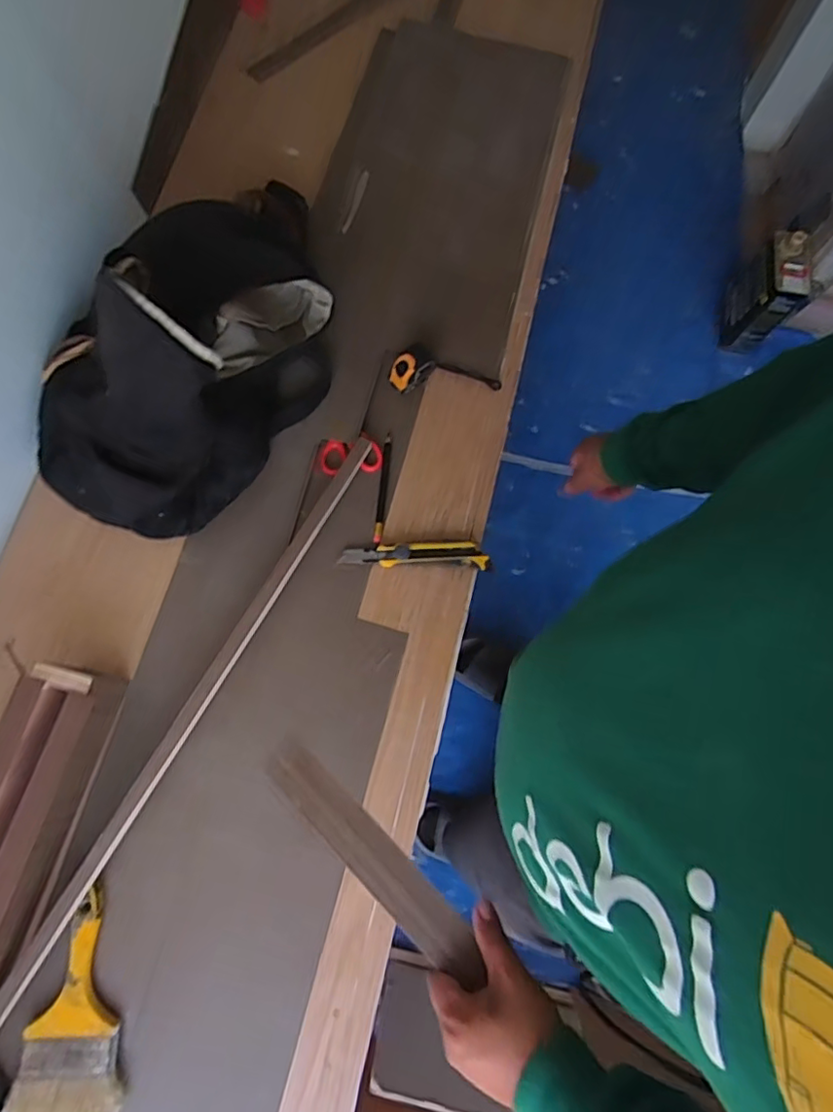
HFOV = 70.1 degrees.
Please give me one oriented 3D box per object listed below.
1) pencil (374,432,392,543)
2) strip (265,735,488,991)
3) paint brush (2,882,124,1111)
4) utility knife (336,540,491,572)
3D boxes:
[{"bbox_3d":[-0.046,-0.092,0.808,0.012,0.009,0.153,5,76,0],"label":"pencil"},{"bbox_3d":[-0.033,0.241,0.476,0.227,0.011,0.042,47,63,2],"label":"strip"},{"bbox_3d":[-0.373,0.483,0.633,0.104,0.017,0.211,-6,76,-3],"label":"paint brush"},{"bbox_3d":[-0.001,-0.004,0.781,0.192,0.016,0.037,2,76,-1],"label":"utility knife"}]

